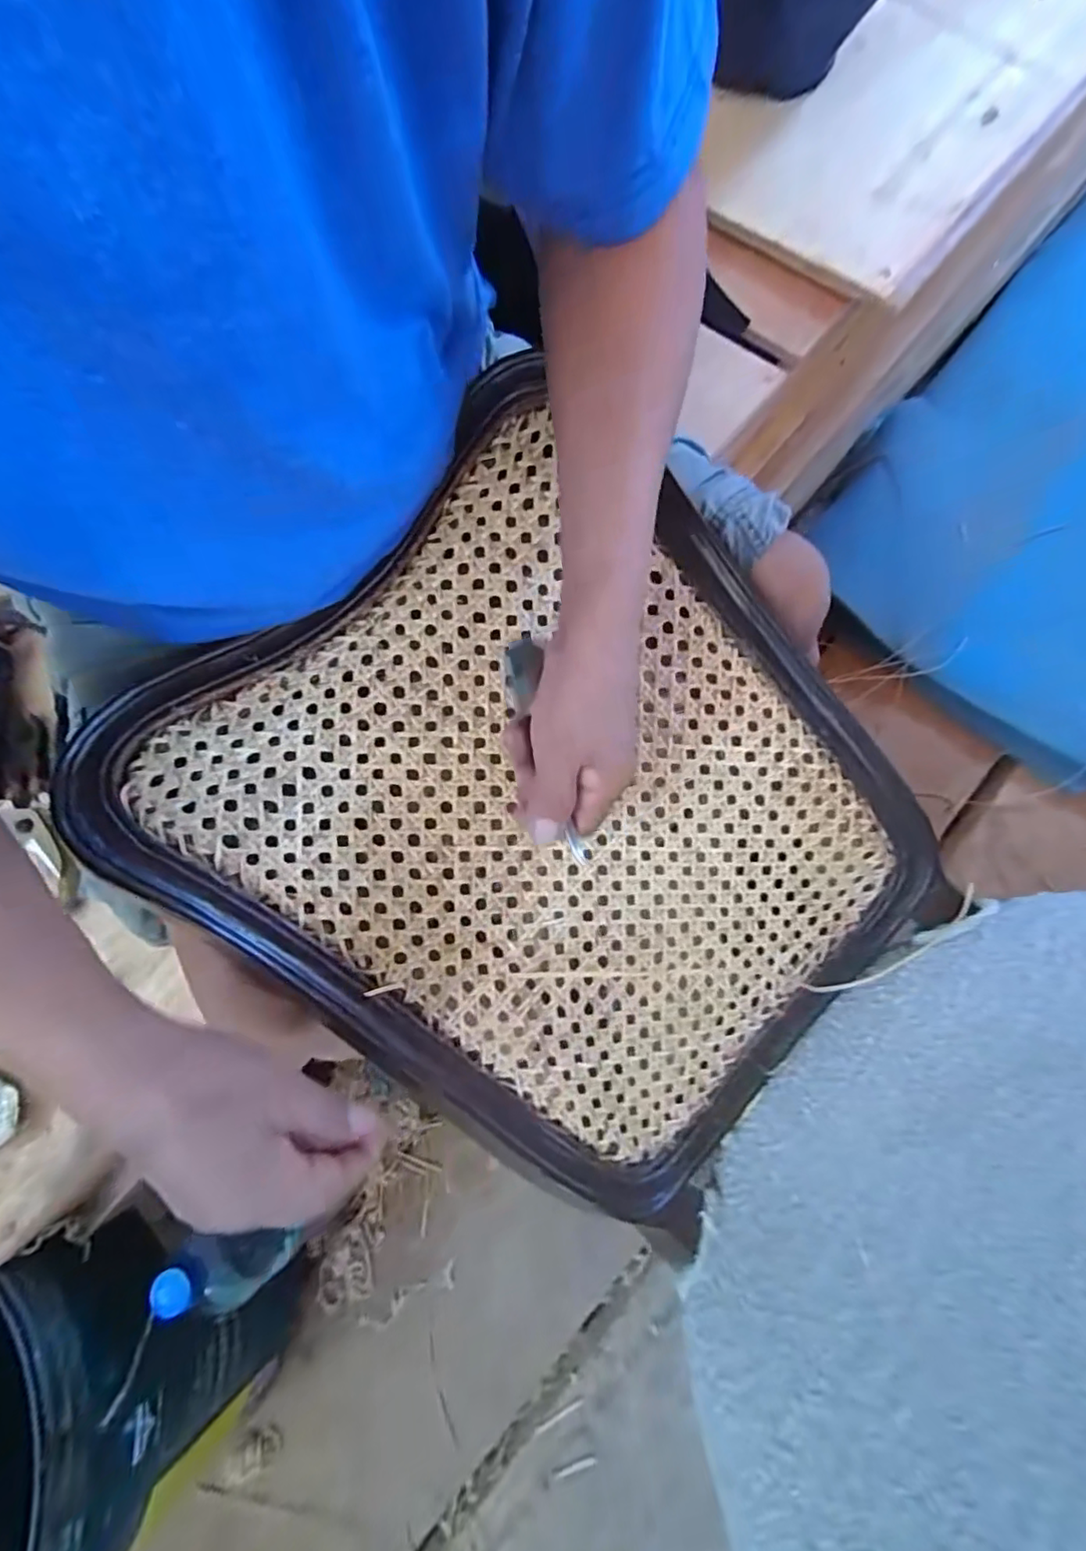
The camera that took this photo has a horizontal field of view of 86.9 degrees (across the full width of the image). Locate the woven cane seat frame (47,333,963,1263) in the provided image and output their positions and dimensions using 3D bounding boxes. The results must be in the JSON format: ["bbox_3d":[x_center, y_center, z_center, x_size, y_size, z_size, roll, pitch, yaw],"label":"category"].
[{"bbox_3d":[0.028,0.032,0.374,0.364,0.048,0.477,-45,99,-9],"label":"woven cane seat frame"}]

